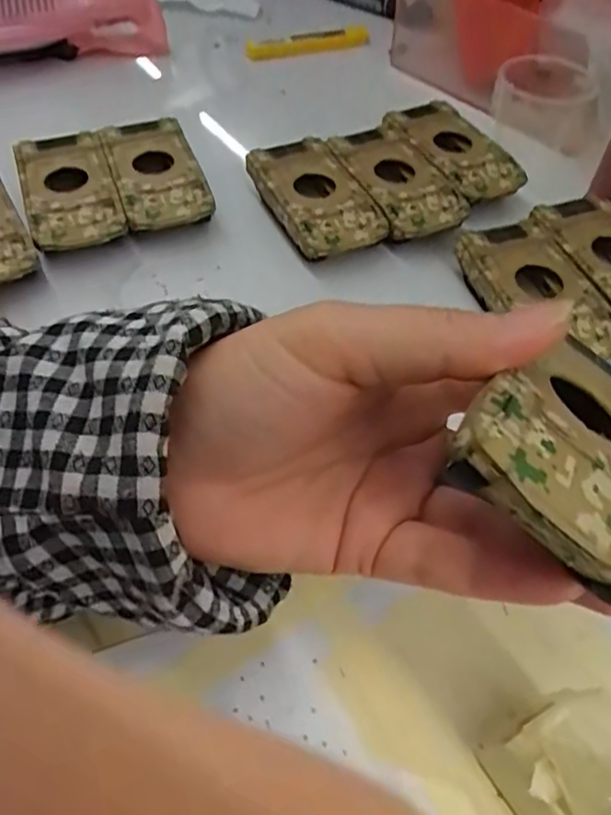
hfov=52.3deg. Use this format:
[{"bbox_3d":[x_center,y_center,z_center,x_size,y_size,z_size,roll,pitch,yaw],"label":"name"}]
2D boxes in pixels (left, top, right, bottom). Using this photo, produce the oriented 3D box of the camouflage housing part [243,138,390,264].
[{"bbox_3d":[0.006,-0.121,0.358,0.051,0.016,0.091,-19,57,-16],"label":"camouflage housing part"}]

